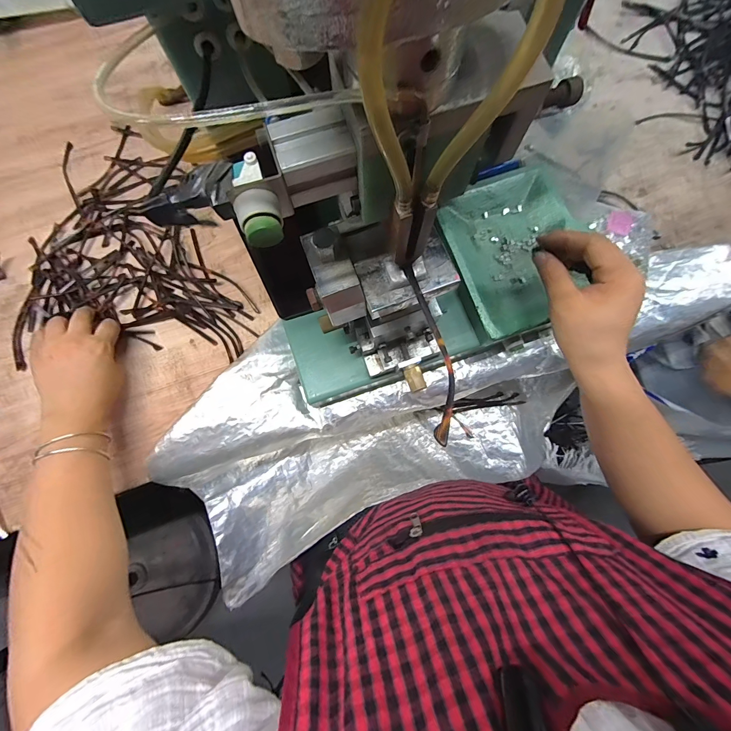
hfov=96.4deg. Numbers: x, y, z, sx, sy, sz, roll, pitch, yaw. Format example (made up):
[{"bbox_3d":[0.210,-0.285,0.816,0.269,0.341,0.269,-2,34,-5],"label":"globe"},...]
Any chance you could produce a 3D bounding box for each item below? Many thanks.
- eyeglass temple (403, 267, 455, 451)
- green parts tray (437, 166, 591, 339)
[{"bbox_3d":[0.045,-0.014,0.216,0.022,0.004,0.132,7,59,-24],"label":"eyeglass temple"},{"bbox_3d":[0.177,-0.135,0.381,0.150,0.017,0.180,-19,79,-3],"label":"green parts tray"}]

